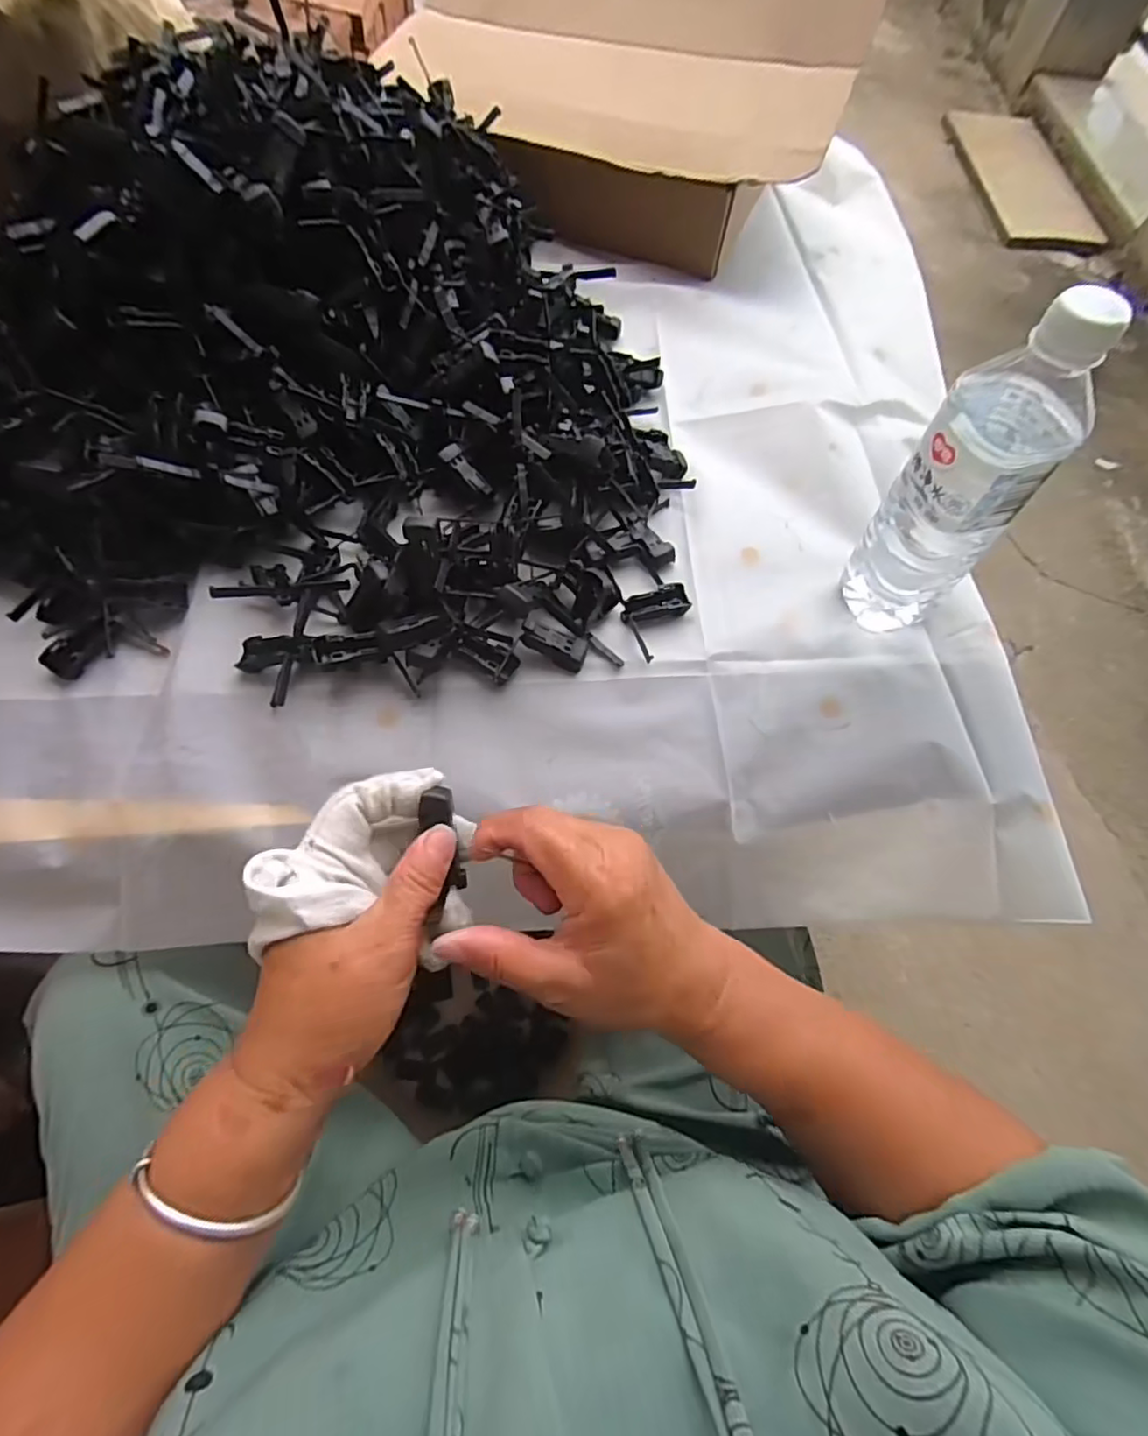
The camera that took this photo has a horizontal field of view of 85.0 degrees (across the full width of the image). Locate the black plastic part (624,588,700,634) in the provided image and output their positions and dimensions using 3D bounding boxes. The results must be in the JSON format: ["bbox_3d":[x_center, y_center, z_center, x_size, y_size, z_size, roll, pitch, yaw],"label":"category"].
[{"bbox_3d":[0.058,-0.082,0.449,0.049,0.011,0.021,-16,68,-10],"label":"black plastic part"}]

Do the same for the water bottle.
[{"bbox_3d":[0.226,-0.132,0.369,0.058,0.209,0.070,-41,73,-19],"label":"water bottle"}]

